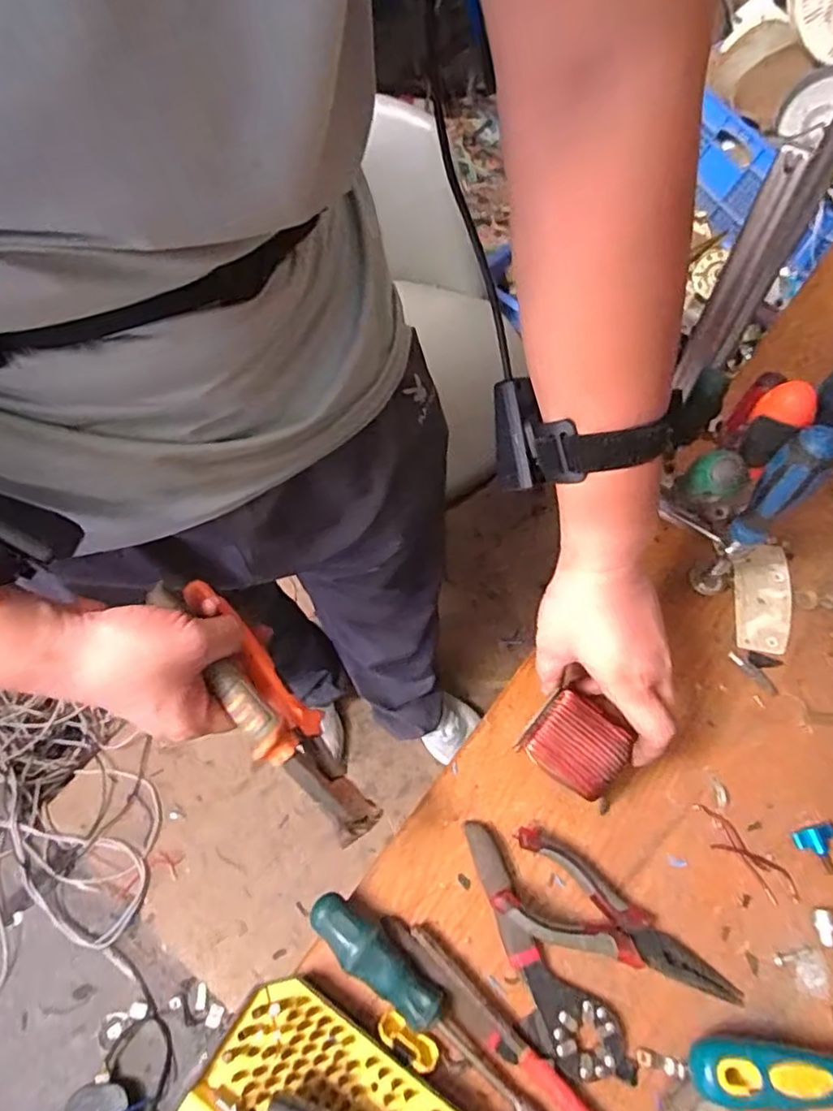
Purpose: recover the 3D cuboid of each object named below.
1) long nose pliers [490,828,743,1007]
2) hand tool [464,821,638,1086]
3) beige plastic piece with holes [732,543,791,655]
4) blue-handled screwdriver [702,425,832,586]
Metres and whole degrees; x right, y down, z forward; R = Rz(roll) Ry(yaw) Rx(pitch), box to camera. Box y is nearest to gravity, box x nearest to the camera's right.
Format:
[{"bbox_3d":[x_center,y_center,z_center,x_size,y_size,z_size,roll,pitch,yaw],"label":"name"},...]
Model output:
[{"bbox_3d":[0.130,0.232,0.395,0.154,0.029,0.058,23,65,12],"label":"long nose pliers"},{"bbox_3d":[0.069,0.252,0.393,0.050,0.017,0.160,-29,66,-14],"label":"hand tool"},{"bbox_3d":[0.287,0.033,0.517,0.047,0.004,0.098,9,63,5],"label":"beige plastic piece with holes"},{"bbox_3d":[0.237,-0.022,0.448,0.030,0.189,0.024,40,69,19],"label":"blue-handled screwdriver"}]

